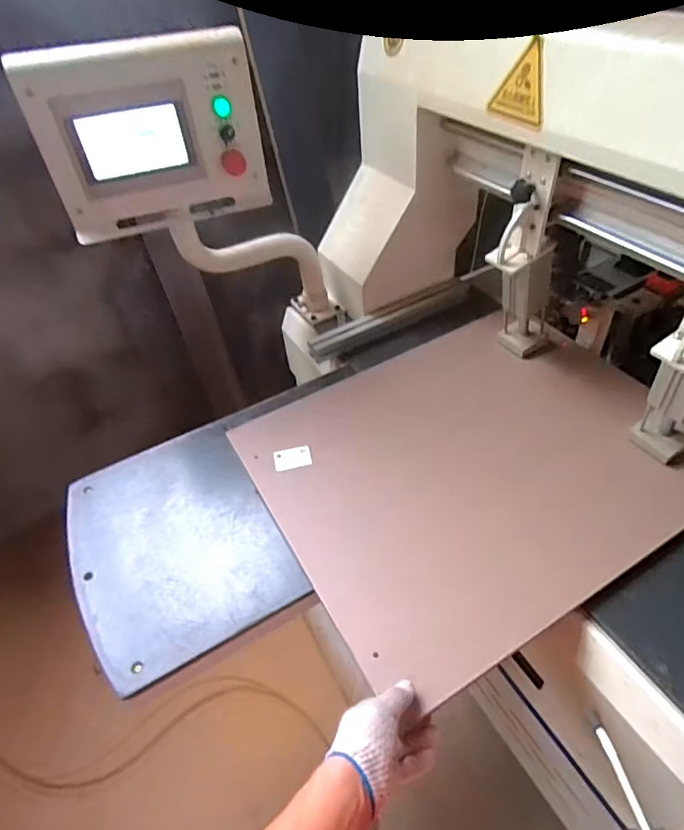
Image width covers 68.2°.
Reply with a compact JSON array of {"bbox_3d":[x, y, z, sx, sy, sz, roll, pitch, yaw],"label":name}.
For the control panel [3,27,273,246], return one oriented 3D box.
[{"bbox_3d":[-0.307,-0.450,0.834,0.348,0.265,0.064,-15,47,-8],"label":"control panel"}]

